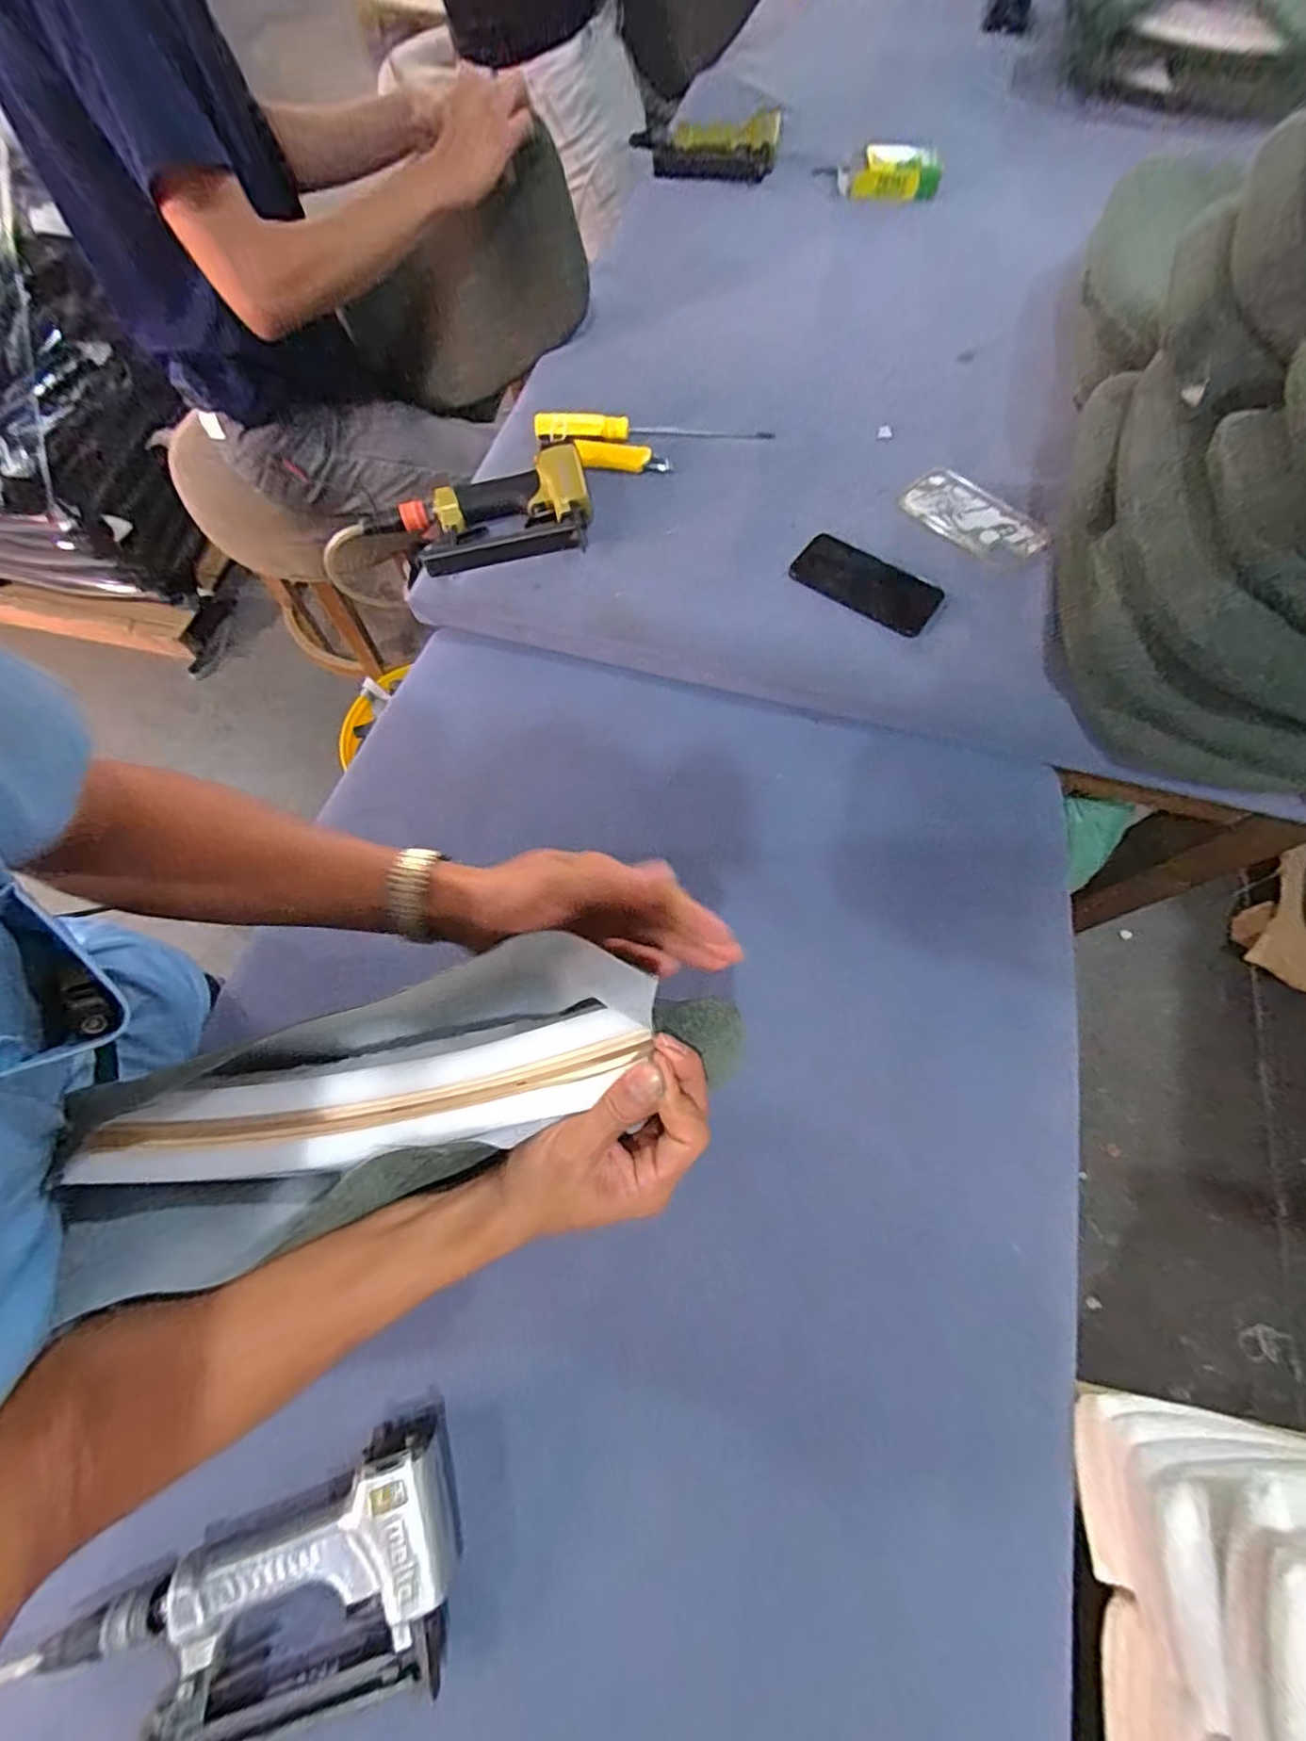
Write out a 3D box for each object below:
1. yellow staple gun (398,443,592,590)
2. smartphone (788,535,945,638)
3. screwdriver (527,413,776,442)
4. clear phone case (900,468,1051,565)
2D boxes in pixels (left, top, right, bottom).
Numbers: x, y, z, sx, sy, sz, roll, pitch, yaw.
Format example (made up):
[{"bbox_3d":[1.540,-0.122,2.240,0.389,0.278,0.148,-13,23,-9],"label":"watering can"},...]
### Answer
[{"bbox_3d":[-0.179,-0.409,0.694,0.211,0.041,0.138,-12,69,-5],"label":"yellow staple gun"},{"bbox_3d":[0.230,-0.309,0.668,0.157,0.013,0.070,28,71,10],"label":"smartphone"},{"bbox_3d":[0.001,-0.533,0.737,0.280,0.030,0.033,-2,69,-1],"label":"screwdriver"},{"bbox_3d":[0.373,-0.409,0.708,0.163,0.007,0.083,35,72,12],"label":"clear phone case"}]

